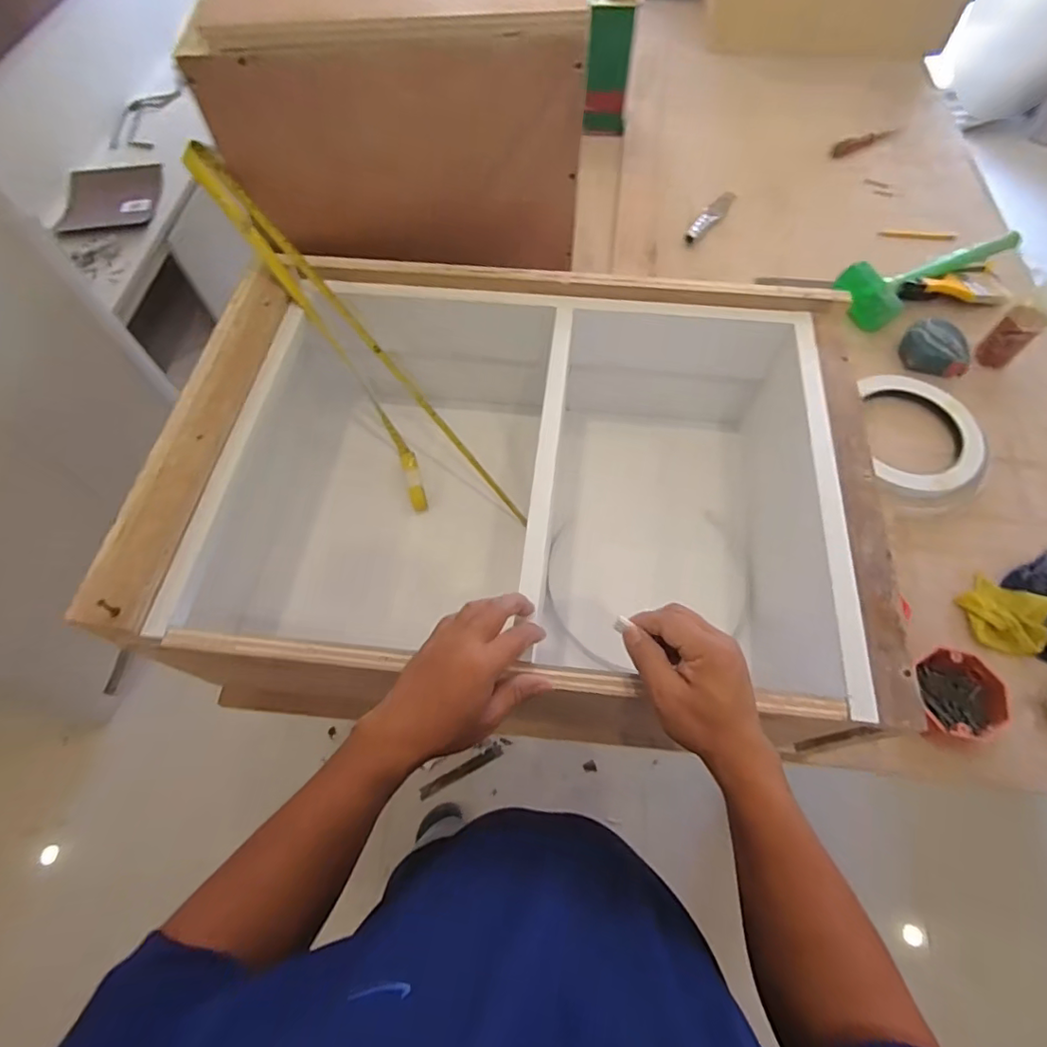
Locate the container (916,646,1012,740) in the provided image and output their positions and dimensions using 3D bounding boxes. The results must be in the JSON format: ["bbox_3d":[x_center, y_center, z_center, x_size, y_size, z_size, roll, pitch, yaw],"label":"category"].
[{"bbox_3d":[0.490,0.198,0.628,0.084,0.037,0.102,19,64,11],"label":"container"}]

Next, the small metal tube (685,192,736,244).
[{"bbox_3d":[0.360,-0.598,1.070,0.037,0.020,0.186,34,68,18],"label":"small metal tube"}]

